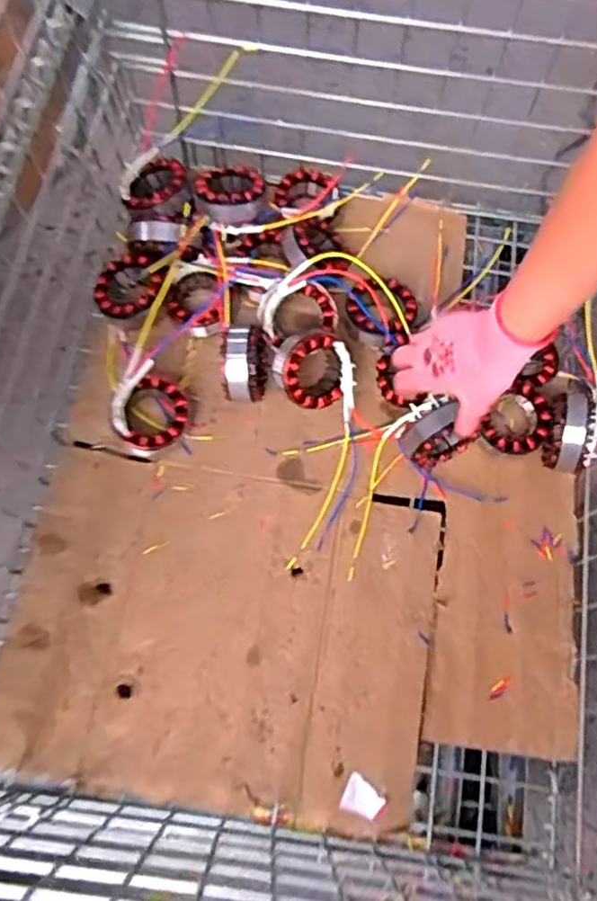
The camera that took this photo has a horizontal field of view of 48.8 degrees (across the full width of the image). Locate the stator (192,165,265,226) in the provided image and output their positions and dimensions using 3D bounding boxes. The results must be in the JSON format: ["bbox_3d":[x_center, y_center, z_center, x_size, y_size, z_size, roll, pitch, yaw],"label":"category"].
[{"bbox_3d":[-0.081,-0.305,0.787,0.084,0.032,0.084,-16,54,-15],"label":"stator"}]

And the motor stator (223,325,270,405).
[{"bbox_3d":[-0.058,-0.095,0.747,0.046,0.088,0.086,4,71,-1],"label":"motor stator"}]

